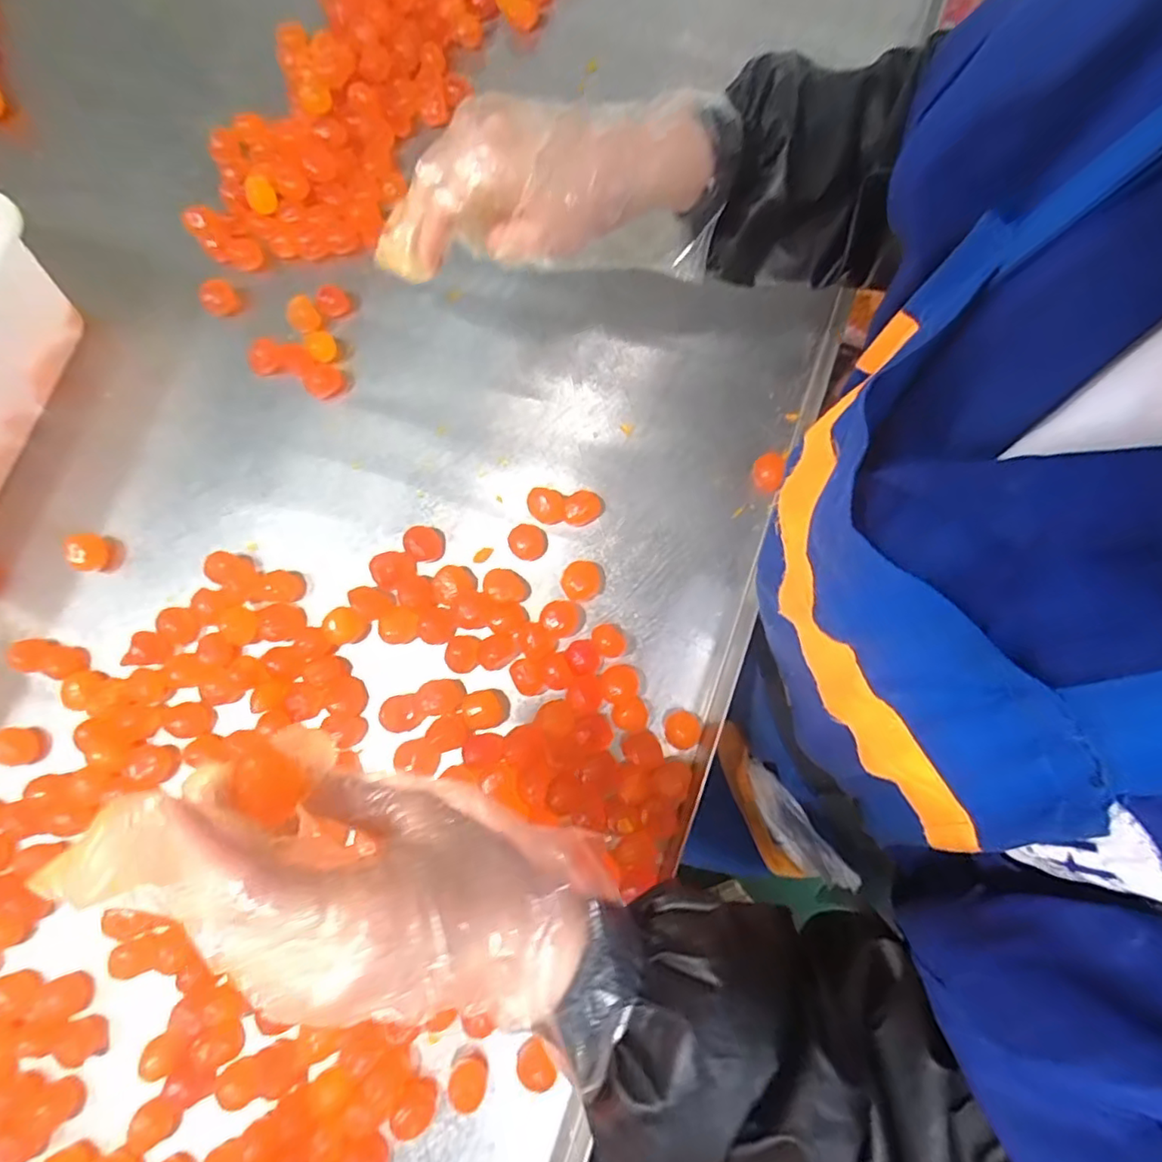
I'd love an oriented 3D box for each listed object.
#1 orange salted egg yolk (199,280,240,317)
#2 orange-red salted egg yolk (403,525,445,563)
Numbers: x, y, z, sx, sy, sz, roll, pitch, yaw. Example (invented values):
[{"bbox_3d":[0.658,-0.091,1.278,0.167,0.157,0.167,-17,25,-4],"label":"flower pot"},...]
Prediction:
[{"bbox_3d":[-0.287,-0.224,0.483,0.026,0.020,0.021,-43,80,-7],"label":"orange salted egg yolk"},{"bbox_3d":[-0.111,-0.026,0.428,0.026,0.013,0.024,0,78,2],"label":"orange-red salted egg yolk"}]

